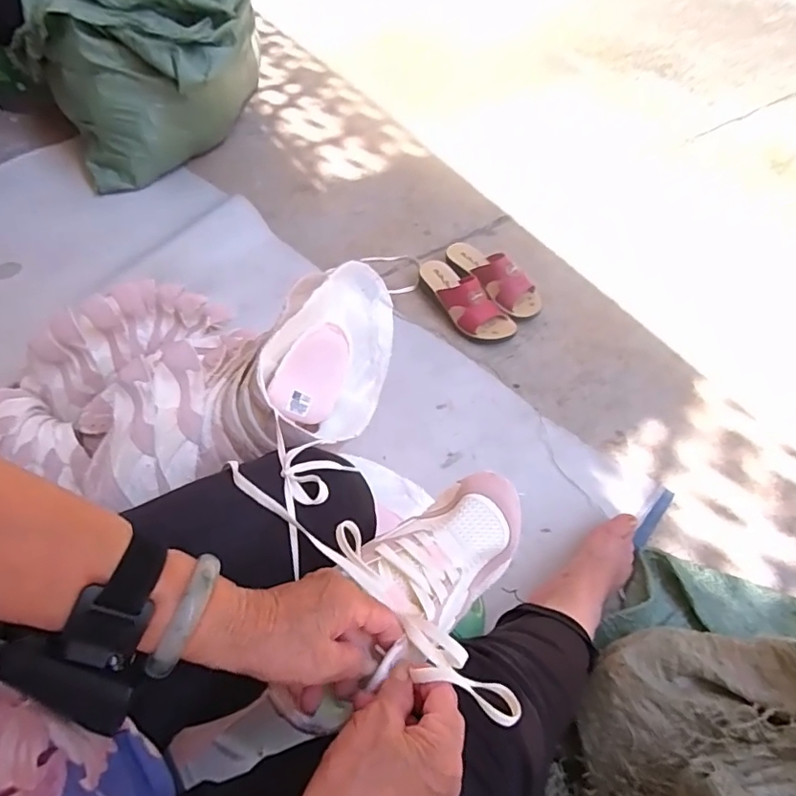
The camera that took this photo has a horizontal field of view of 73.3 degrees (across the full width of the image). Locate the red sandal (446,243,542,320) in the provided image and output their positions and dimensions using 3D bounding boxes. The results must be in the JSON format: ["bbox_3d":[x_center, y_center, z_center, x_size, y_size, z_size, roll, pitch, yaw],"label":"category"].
[{"bbox_3d":[0.187,-0.241,1.034,0.096,0.076,0.219,-24,60,-17],"label":"red sandal"}]

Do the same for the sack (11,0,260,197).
[{"bbox_3d":[-0.561,-0.798,1.175,0.530,0.431,0.474,-11,57,-9],"label":"sack"}]

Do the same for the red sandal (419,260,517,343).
[{"bbox_3d":[0.121,-0.192,0.994,0.086,0.080,0.226,-29,61,-20],"label":"red sandal"}]

